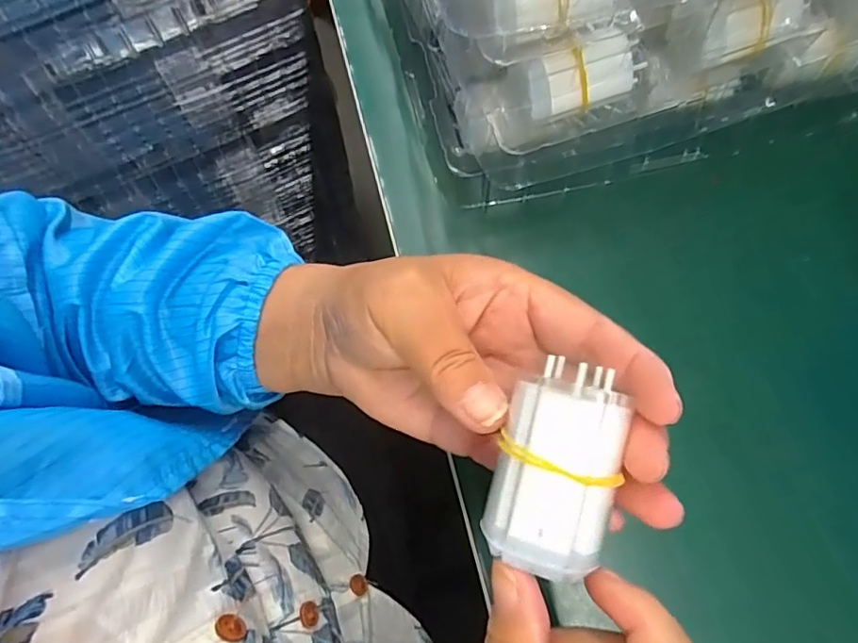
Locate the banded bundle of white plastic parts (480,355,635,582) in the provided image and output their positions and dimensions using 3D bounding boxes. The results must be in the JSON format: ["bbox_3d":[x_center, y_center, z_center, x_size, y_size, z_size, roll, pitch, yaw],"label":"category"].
[{"bbox_3d":[0.041,0.045,0.174,0.034,0.028,0.060,15,88,22],"label":"banded bundle of white plastic parts"}]

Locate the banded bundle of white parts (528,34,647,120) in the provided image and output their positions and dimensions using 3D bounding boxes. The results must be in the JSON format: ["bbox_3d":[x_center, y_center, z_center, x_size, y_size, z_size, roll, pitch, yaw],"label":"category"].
[{"bbox_3d":[0.078,-0.123,0.277,0.059,0.033,0.016,-19,33,-2],"label":"banded bundle of white parts"}]

